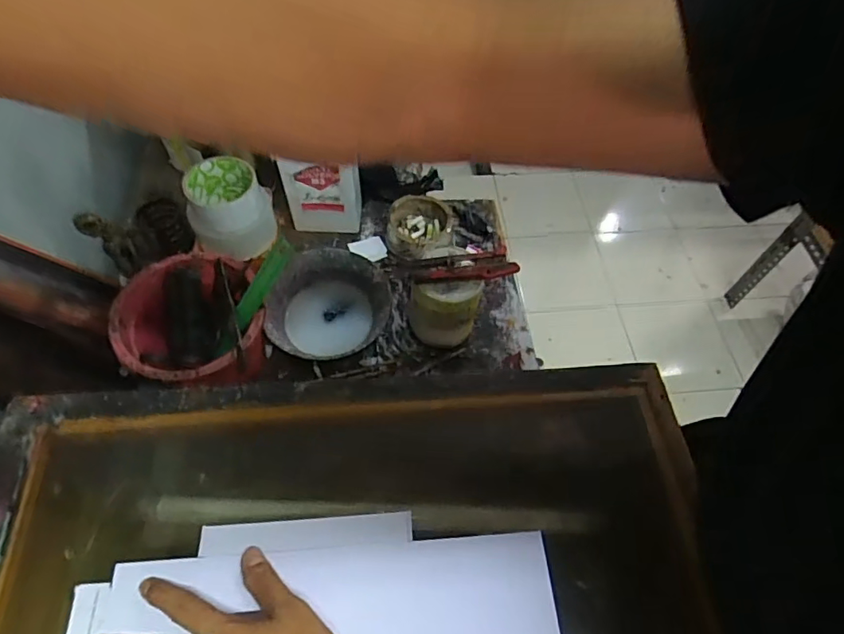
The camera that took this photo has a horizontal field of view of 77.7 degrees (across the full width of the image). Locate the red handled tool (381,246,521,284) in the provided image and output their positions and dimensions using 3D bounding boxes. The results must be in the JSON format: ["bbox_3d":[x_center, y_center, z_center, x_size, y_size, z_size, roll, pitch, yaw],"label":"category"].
[{"bbox_3d":[0.033,-0.056,0.592,0.149,0.018,0.029,-6,59,-6],"label":"red handled tool"}]

